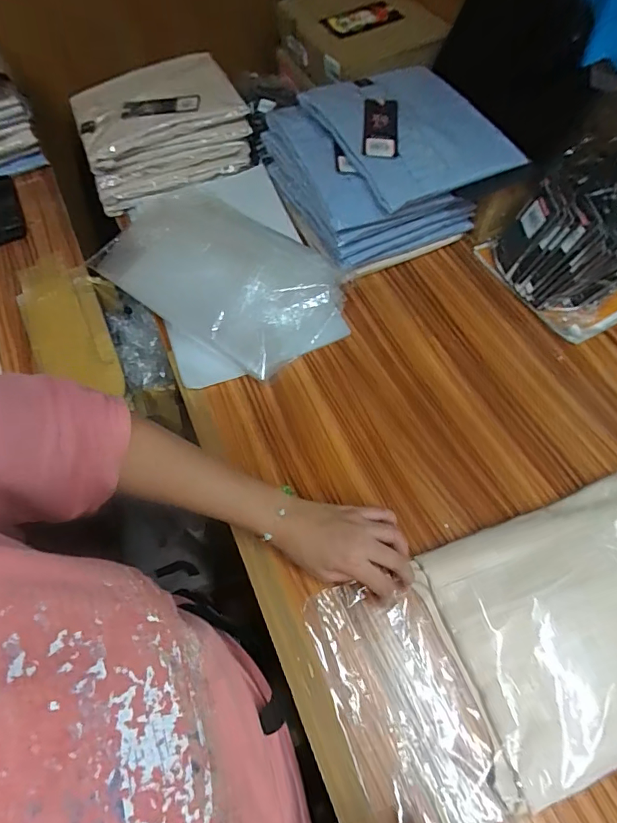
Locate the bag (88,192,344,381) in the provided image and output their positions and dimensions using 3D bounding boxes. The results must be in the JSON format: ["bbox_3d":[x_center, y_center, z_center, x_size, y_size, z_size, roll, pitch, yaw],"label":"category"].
[{"bbox_3d":[-0.125,-0.191,0.635,0.332,0.063,0.199,36,81,13],"label":"bag"}]

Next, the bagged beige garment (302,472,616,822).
[{"bbox_3d":[0.201,0.212,0.427,0.365,0.047,0.208,-19,61,-7],"label":"bagged beige garment"}]

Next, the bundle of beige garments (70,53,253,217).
[{"bbox_3d":[-0.251,-0.470,0.774,0.262,0.098,0.219,-26,62,-11],"label":"bundle of beige garments"}]

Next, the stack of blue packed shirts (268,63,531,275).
[{"bbox_3d":[0.105,-0.357,0.682,0.264,0.138,0.267,-21,61,-8],"label":"stack of blue packed shirts"}]

